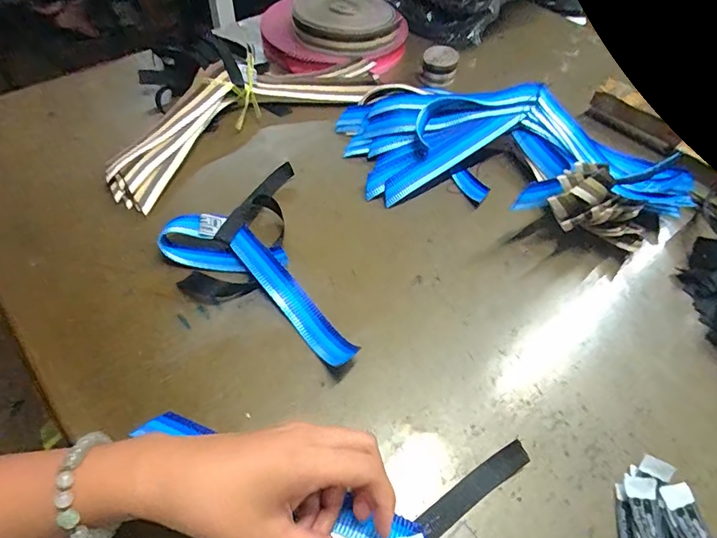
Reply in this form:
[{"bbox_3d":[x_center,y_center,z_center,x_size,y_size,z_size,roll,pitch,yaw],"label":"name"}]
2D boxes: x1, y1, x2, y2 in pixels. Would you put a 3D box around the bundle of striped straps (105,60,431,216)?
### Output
[{"bbox_3d":[-0.110,-0.172,0.511,0.346,0.045,0.129,-26,58,-22],"label":"bundle of striped straps"}]

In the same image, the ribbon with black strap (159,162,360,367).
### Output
[{"bbox_3d":[-0.097,-0.003,0.393,0.125,0.030,0.227,-12,54,-13],"label":"ribbon with black strap"}]

